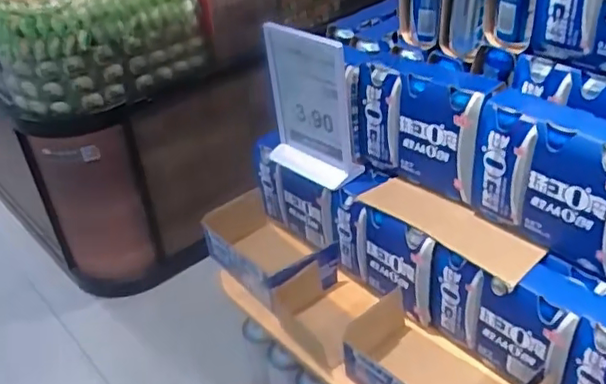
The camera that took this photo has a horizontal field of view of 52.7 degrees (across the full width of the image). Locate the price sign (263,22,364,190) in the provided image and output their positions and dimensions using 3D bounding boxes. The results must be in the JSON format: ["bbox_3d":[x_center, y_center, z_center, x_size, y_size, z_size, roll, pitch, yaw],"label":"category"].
[{"bbox_3d":[0.010,-0.128,0.911,0.167,0.220,0.048,22,42,38],"label":"price sign"}]

